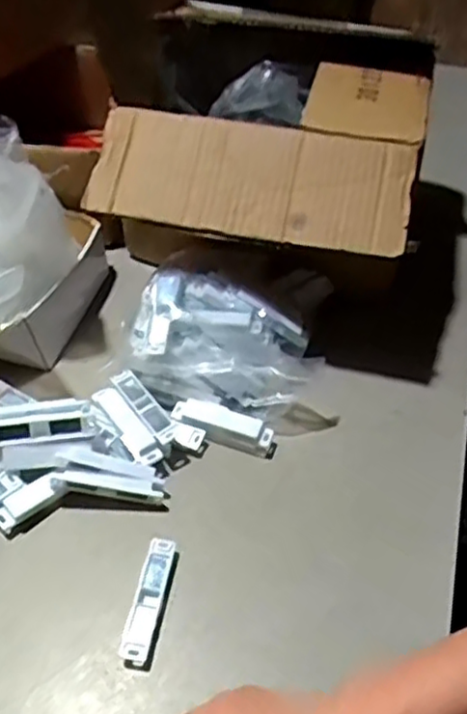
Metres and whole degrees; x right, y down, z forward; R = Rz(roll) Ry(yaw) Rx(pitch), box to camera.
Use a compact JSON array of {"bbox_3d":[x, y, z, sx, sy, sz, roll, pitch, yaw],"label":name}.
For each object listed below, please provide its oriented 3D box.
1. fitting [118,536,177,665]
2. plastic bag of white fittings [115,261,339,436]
[{"bbox_3d":[-0.065,0.187,0.546,0.021,0.020,0.096,9,48,7],"label":"fitting"},{"bbox_3d":[-0.002,-0.007,0.671,0.200,0.084,0.105,15,49,12],"label":"plastic bag of white fittings"}]

